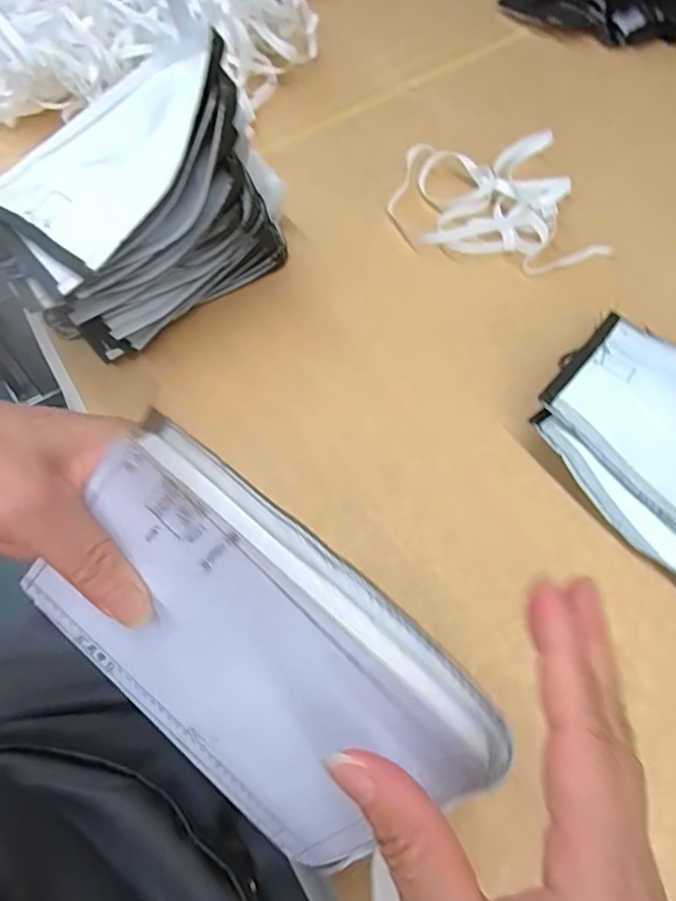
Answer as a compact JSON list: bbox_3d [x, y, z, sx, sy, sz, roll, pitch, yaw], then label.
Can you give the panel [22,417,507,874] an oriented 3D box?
[{"bbox_3d":[-0.035,0.082,0.237,0.176,0.118,0.017,45,28,-1],"label":"panel"}]

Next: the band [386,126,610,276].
[{"bbox_3d":[0.131,-0.218,0.510,0.163,0.024,0.149,-4,61,3],"label":"band"}]

